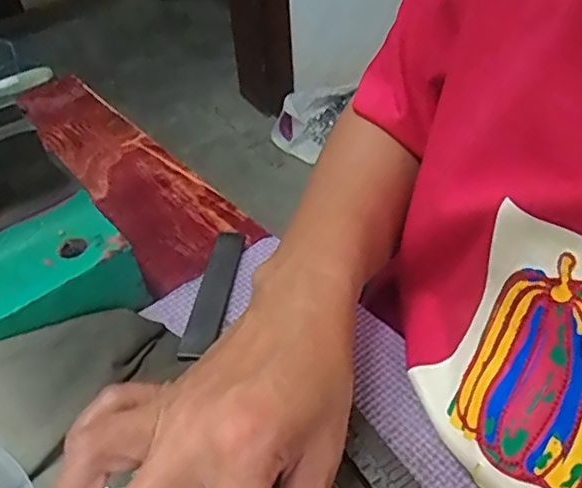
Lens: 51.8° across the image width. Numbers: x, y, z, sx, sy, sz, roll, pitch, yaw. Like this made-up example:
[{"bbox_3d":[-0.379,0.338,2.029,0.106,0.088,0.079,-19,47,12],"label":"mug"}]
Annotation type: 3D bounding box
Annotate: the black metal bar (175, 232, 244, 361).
[{"bbox_3d":[-0.045,0.028,0.350,0.018,0.011,0.097,5,45,9],"label":"black metal bar"}]

